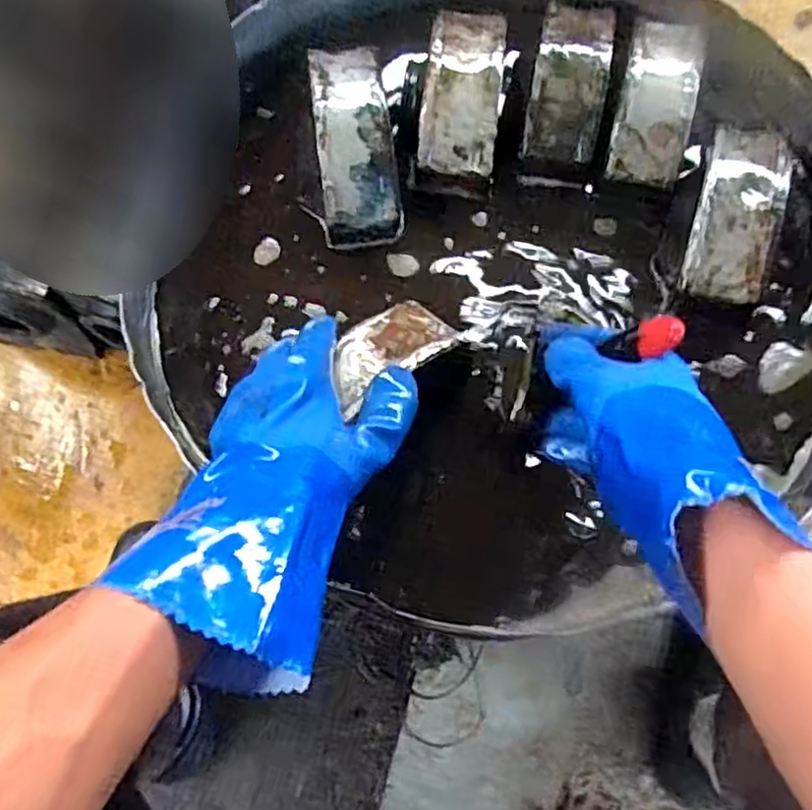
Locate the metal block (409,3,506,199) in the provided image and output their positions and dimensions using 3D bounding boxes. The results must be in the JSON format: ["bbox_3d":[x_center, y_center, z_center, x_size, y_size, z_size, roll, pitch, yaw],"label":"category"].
[{"bbox_3d":[0.047,-0.254,0.583,0.065,0.048,0.152,8,84,3],"label":"metal block"}]

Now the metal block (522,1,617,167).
[{"bbox_3d":[0.139,-0.277,0.592,0.059,0.037,0.154,11,72,4],"label":"metal block"}]

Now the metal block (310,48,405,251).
[{"bbox_3d":[-0.043,-0.214,0.572,0.072,0.049,0.167,-6,85,-2],"label":"metal block"}]

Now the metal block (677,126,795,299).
[{"bbox_3d":[0.253,-0.149,0.534,0.058,0.030,0.145,17,73,6],"label":"metal block"}]

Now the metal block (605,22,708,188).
[{"bbox_3d":[0.207,-0.256,0.578,0.058,0.033,0.158,15,73,5],"label":"metal block"}]

